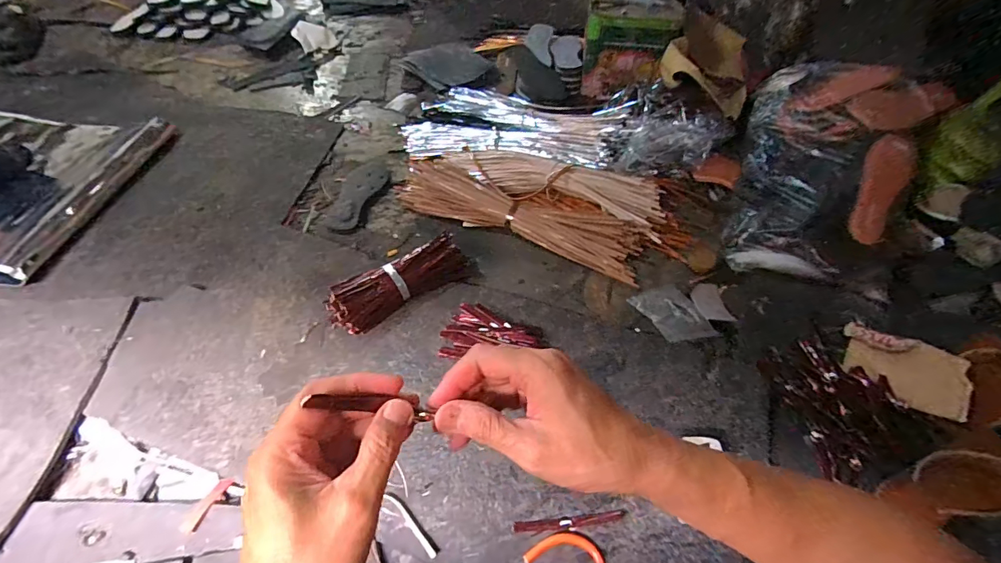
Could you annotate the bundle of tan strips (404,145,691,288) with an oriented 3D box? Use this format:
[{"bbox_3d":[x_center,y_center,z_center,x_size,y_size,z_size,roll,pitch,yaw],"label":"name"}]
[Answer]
[{"bbox_3d":[0.095,-0.185,0.973,0.616,0.079,0.242,23,54,11],"label":"bundle of tan strips"}]

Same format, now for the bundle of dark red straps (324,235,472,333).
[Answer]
[{"bbox_3d":[-0.185,0.000,0.821,0.263,0.076,0.080,-31,60,-24],"label":"bundle of dark red straps"}]

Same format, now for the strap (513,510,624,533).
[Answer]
[{"bbox_3d":[0.093,0.325,0.601,0.151,0.009,0.014,-2,54,-7],"label":"strap"}]

